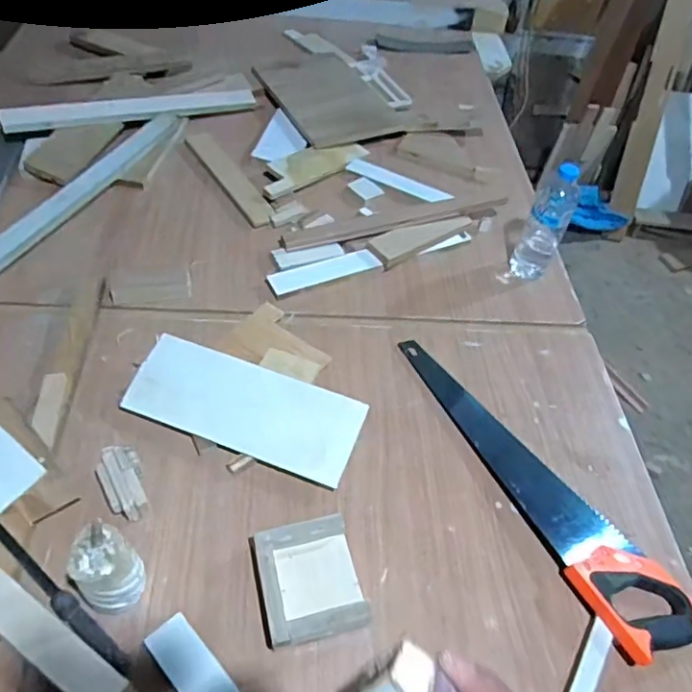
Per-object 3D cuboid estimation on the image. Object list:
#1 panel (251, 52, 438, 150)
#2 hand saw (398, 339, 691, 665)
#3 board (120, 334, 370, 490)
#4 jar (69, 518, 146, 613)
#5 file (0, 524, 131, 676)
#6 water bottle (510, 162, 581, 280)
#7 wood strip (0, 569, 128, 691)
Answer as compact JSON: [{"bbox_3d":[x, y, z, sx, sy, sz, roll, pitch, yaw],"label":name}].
[{"bbox_3d":[-0.023,-0.569,1.339,0.280,0.025,0.362,-19,54,-21],"label":"panel"},{"bbox_3d":[0.255,0.158,0.787,0.122,0.039,0.521,-18,54,-20],"label":"hand saw"},{"bbox_3d":[-0.135,0.082,0.779,0.305,0.005,0.120,19,71,8],"label":"board"},{"bbox_3d":[-0.244,0.231,0.602,0.065,0.096,0.061,-32,60,-29],"label":"jar"},{"bbox_3d":[-0.345,0.248,0.644,0.307,0.020,0.022,33,54,20],"label":"file"},{"bbox_3d":[0.342,-0.210,0.993,0.068,0.202,0.071,24,52,14],"label":"water bottle"},{"bbox_3d":[-0.317,0.288,0.589,0.217,0.014,0.044,33,31,12],"label":"wood strip"}]

